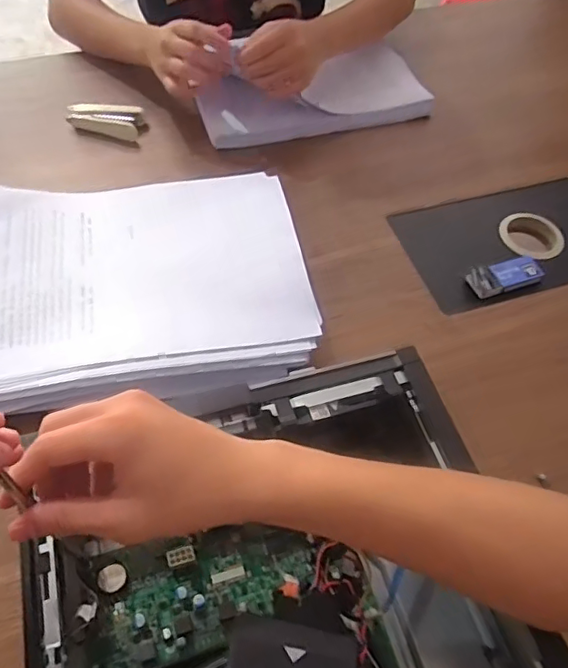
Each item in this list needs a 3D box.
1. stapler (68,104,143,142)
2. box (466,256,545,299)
[{"bbox_3d":[-0.222,-0.264,0.697,0.091,0.021,0.045,5,55,2],"label":"stapler"},{"bbox_3d":[0.230,-0.062,0.589,0.076,0.018,0.036,-13,57,-11],"label":"box"}]

